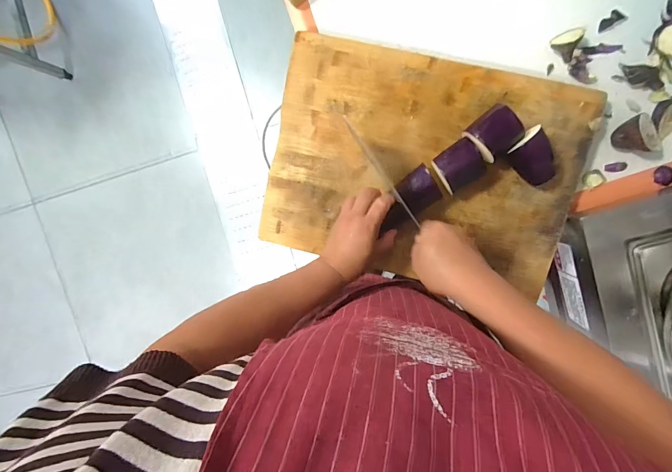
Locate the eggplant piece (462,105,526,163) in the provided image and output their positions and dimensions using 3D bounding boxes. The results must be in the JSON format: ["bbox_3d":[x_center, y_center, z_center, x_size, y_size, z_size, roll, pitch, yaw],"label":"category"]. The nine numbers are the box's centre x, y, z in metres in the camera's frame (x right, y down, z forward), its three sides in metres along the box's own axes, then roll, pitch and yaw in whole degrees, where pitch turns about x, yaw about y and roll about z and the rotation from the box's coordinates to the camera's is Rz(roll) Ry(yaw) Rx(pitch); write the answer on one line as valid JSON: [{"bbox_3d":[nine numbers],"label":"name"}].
[{"bbox_3d":[0.209,-0.135,0.465,0.058,0.051,0.056,-39,92,11],"label":"eggplant piece"}]

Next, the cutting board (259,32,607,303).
[{"bbox_3d":[0.124,-0.096,0.514,0.445,0.037,0.314,14,100,5],"label":"cutting board"}]

